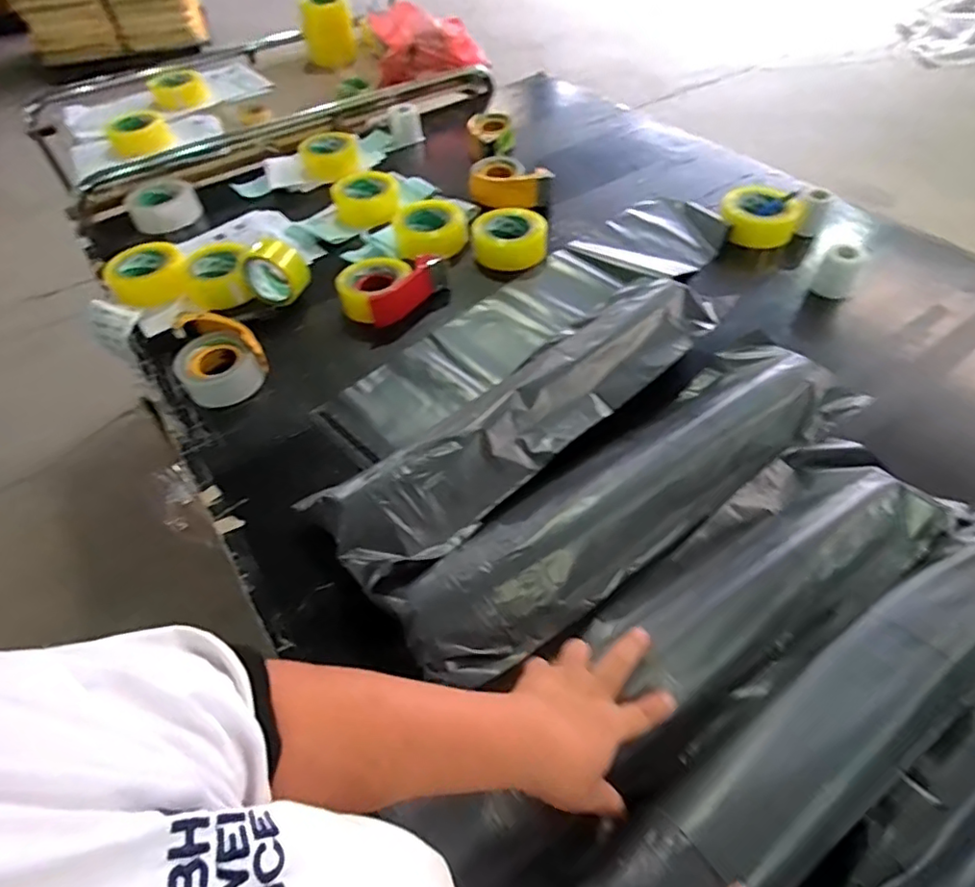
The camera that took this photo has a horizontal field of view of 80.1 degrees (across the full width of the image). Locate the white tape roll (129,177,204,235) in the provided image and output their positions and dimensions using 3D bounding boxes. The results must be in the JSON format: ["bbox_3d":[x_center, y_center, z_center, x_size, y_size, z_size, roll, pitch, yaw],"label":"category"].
[{"bbox_3d":[-0.642,-0.472,1.148,0.129,0.057,0.129,0,52,0],"label":"white tape roll"}]

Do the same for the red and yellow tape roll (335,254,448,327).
[{"bbox_3d":[-0.164,-0.271,0.969,0.179,0.049,0.120,-37,61,-25],"label":"red and yellow tape roll"}]

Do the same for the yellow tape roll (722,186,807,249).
[{"bbox_3d":[0.507,-0.419,1.068,0.130,0.058,0.130,0,52,0],"label":"yellow tape roll"}]

